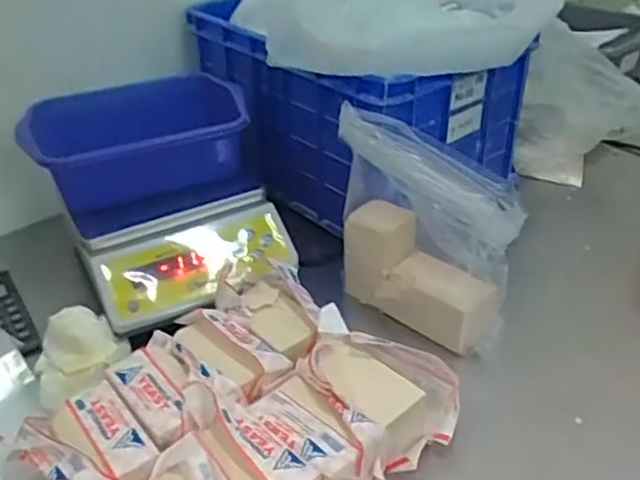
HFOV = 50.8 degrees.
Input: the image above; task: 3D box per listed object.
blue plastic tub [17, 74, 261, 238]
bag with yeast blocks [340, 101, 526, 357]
[{"bbox_3d":[-0.249,-0.139,0.932,0.283,0.138,0.210,-15,36,-18],"label":"blue plastic tub"},{"bbox_3d":[0.120,-0.016,0.779,0.212,0.227,0.084,22,41,32],"label":"bag with yeast blocks"}]

